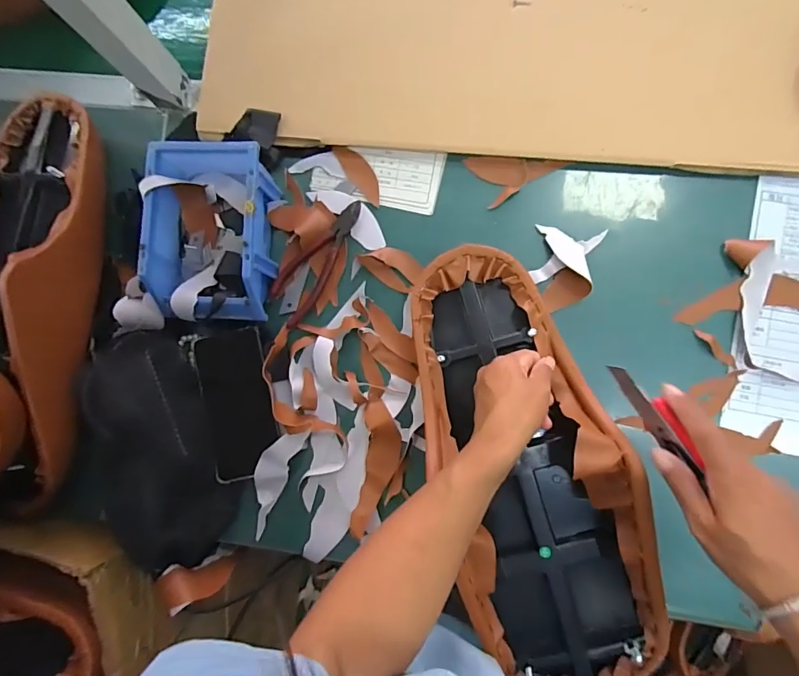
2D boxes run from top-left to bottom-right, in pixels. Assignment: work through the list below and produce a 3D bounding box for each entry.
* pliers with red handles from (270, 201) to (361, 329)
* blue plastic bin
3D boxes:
[{"bbox_3d":[-0.094,-0.089,0.503,0.049,0.007,0.155,36,90,5],"label":"pliers with red handles"},{"bbox_3d":[-0.204,-0.115,0.483,0.123,0.070,0.182,3,87,4],"label":"blue plastic bin"}]

